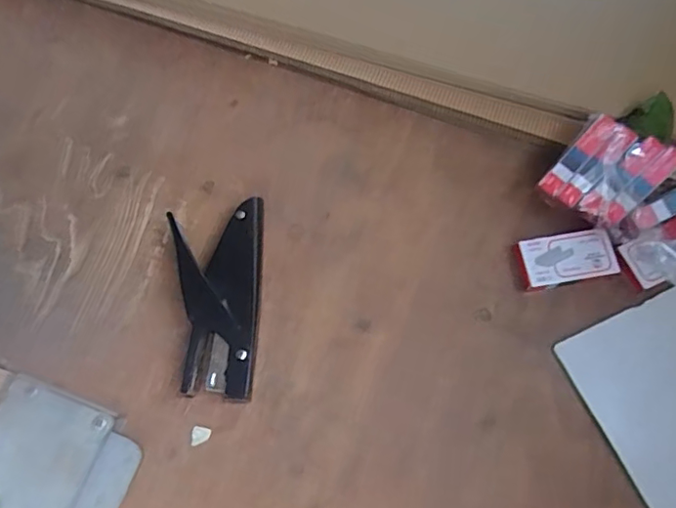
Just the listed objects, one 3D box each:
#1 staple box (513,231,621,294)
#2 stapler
[{"bbox_3d":[0.178,0.005,0.443,0.072,0.018,0.037,-8,71,-3],"label":"staple box"},{"bbox_3d":[-0.086,0.035,0.428,0.068,0.026,0.145,-7,71,-3],"label":"stapler"}]

